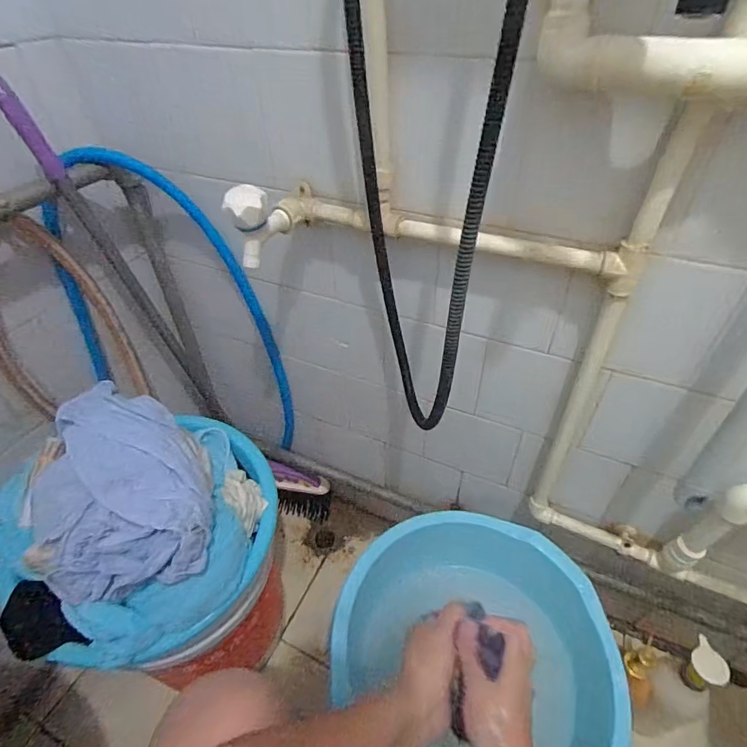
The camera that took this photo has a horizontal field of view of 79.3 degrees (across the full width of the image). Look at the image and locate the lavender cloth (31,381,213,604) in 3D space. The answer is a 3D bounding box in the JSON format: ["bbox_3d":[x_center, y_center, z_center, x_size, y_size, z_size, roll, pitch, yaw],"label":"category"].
[{"bbox_3d":[-0.290,0.128,0.515,0.179,0.110,0.207,-14,45,-12],"label":"lavender cloth"}]

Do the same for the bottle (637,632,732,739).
[{"bbox_3d":[0.438,0.464,0.653,0.094,0.176,0.076,-21,47,-19],"label":"bottle"}]

